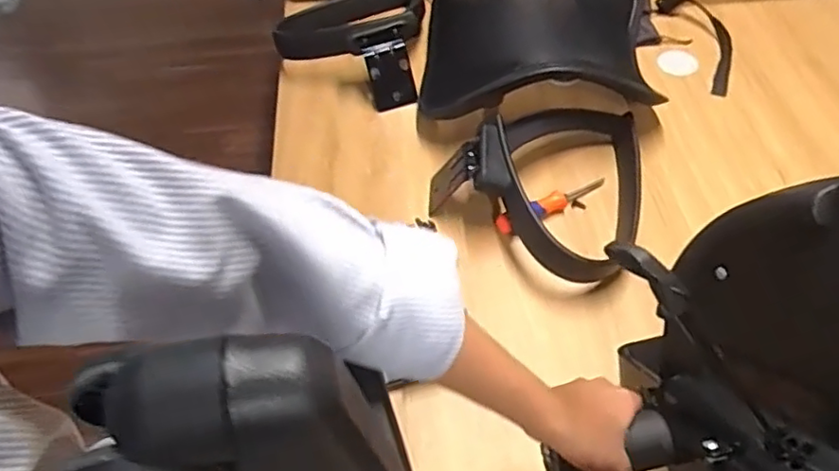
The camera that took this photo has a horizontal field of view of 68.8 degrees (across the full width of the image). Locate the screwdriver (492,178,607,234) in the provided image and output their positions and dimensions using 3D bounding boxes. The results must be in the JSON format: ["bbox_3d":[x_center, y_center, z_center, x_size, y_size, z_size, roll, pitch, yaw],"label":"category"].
[{"bbox_3d":[0.195,-0.045,0.868,0.189,0.030,0.030,-24,55,-15],"label":"screwdriver"}]

